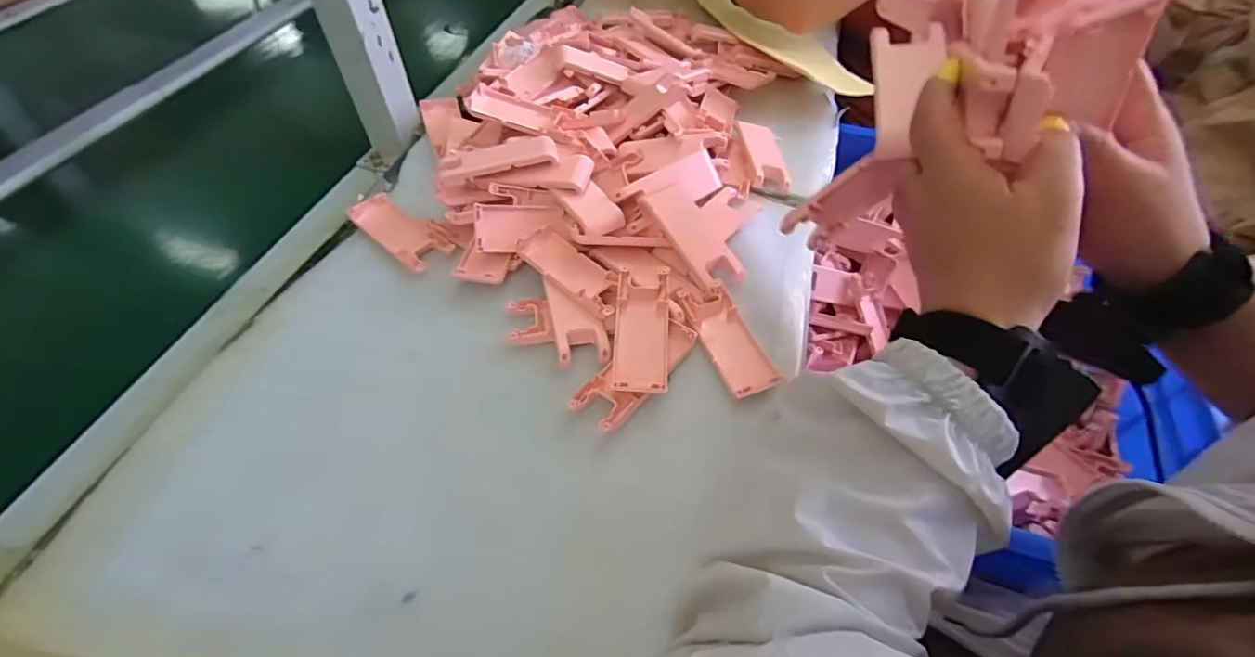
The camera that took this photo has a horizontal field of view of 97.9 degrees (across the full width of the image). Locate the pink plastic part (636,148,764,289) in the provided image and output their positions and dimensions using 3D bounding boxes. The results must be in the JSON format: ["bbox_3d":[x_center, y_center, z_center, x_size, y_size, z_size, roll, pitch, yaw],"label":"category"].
[{"bbox_3d":[0.069,-0.094,0.470,0.097,0.017,0.117,-24,73,-31],"label":"pink plastic part"}]

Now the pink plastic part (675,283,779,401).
[{"bbox_3d":[0.076,0.008,0.413,0.038,0.019,0.103,-14,53,-13],"label":"pink plastic part"}]

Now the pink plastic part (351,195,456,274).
[{"bbox_3d":[-0.201,-0.087,0.483,0.102,0.008,0.041,34,59,24],"label":"pink plastic part"}]

